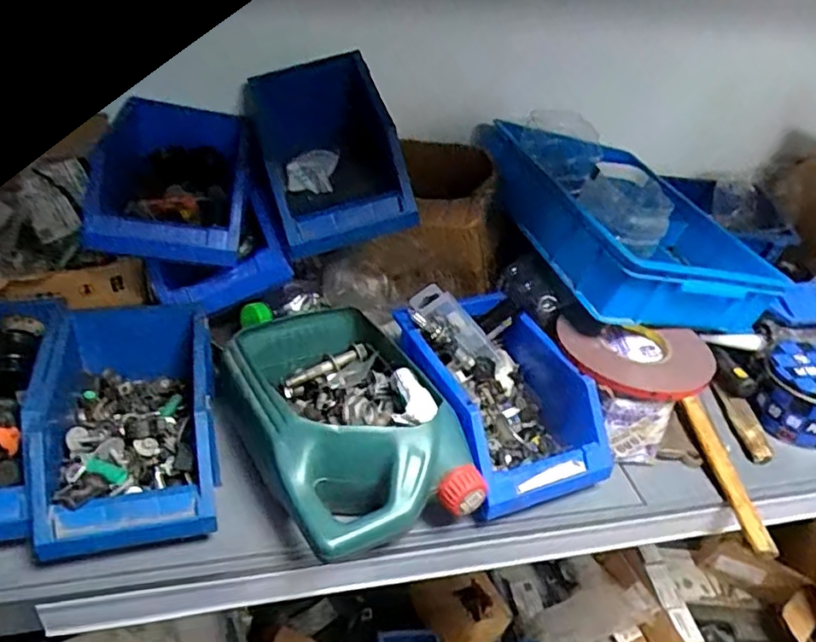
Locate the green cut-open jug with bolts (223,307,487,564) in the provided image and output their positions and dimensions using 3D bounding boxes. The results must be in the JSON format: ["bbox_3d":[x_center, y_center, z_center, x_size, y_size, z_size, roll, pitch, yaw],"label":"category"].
[{"bbox_3d":[-0.069,0.094,0.651,0.180,0.109,0.285,-11,39,-22],"label":"green cut-open jug with bolts"}]

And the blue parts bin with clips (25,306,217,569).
[{"bbox_3d":[-0.285,0.094,0.645,0.160,0.103,0.268,-6,37,-16],"label":"blue parts bin with clips"}]

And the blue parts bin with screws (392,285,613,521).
[{"bbox_3d":[0.103,0.075,0.713,0.173,0.118,0.253,-8,38,-19],"label":"blue parts bin with screws"}]

